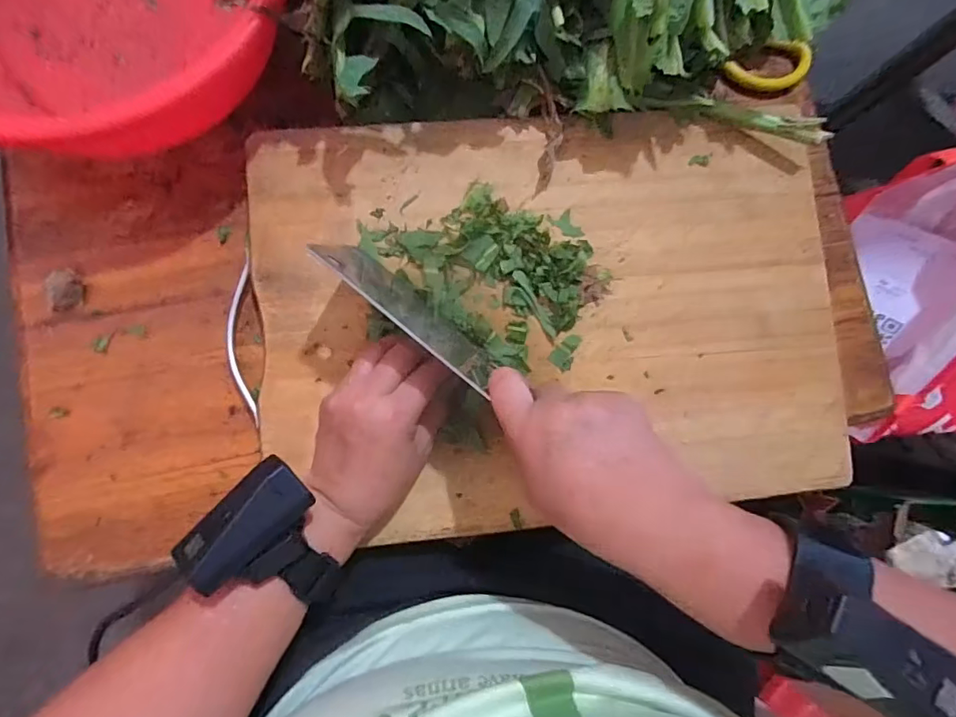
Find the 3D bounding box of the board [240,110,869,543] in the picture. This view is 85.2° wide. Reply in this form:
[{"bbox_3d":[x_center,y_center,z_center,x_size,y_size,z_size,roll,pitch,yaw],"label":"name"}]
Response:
[{"bbox_3d":[0.070,-0.035,0.380,0.444,0.016,0.296,-5,87,-3],"label":"board"}]

